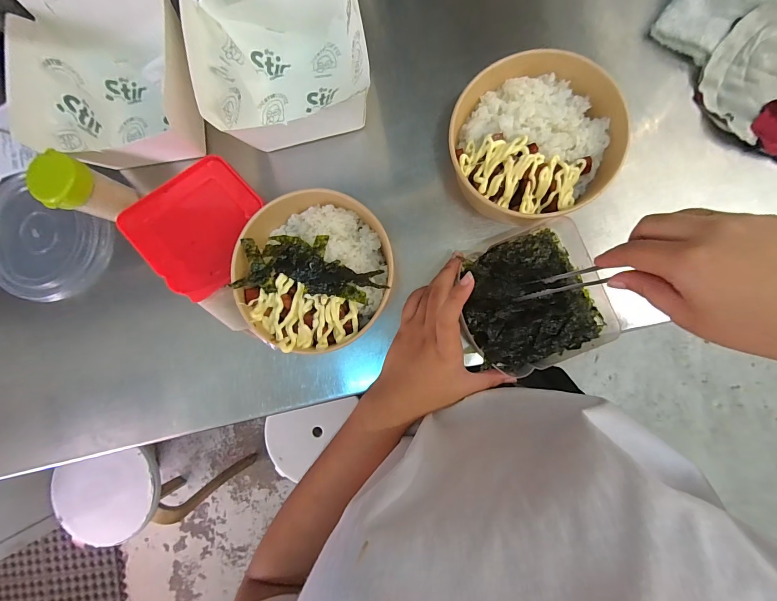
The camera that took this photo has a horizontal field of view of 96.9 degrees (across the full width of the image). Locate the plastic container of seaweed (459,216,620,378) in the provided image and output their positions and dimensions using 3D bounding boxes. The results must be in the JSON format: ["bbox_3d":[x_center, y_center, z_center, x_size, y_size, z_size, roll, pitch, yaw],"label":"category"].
[{"bbox_3d":[0.132,-0.001,0.321,0.128,0.042,0.122,-21,90,5],"label":"plastic container of seaweed"}]

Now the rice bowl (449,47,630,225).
[{"bbox_3d":[0.126,-0.141,0.311,0.139,0.052,0.136,0,87,5],"label":"rice bowl"}]

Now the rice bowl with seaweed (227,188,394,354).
[{"bbox_3d":[-0.065,-0.028,0.325,0.136,0.059,0.140,0,87,5],"label":"rice bowl with seaweed"}]

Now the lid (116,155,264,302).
[{"bbox_3d":[-0.191,-0.078,0.355,0.123,0.008,0.123,-43,86,-16],"label":"lid"}]

